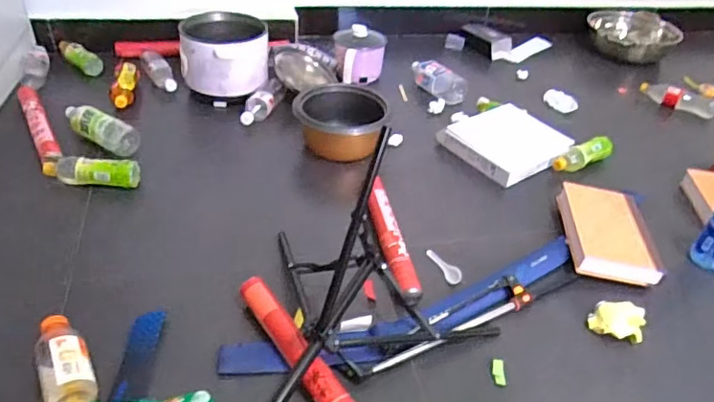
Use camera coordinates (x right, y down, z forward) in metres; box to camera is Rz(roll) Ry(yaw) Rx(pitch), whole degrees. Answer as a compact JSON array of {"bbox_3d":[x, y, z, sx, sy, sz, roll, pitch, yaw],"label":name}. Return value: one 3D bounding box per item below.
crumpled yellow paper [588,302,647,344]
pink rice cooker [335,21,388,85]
[{"bbox_3d":[0.494,0.227,1.036,0.091,0.047,0.071,21,41,17],"label":"crumpled yellow paper"},{"bbox_3d":[0.006,-0.479,1.778,0.167,0.148,0.192,6,39,-1],"label":"pink rice cooker"}]

